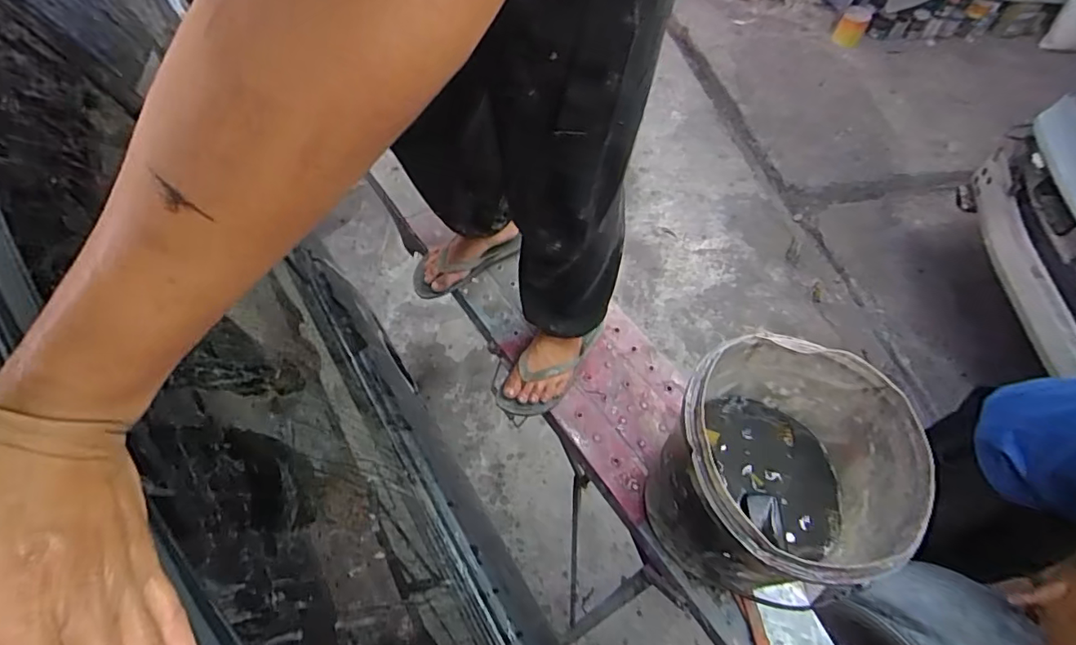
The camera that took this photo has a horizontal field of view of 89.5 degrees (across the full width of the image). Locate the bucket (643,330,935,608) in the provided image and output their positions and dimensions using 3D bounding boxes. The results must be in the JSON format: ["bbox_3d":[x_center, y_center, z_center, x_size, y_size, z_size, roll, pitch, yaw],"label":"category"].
[{"bbox_3d":[0.303,0.215,0.744,0.267,0.291,0.296,0,58,-5],"label":"bucket"}]

